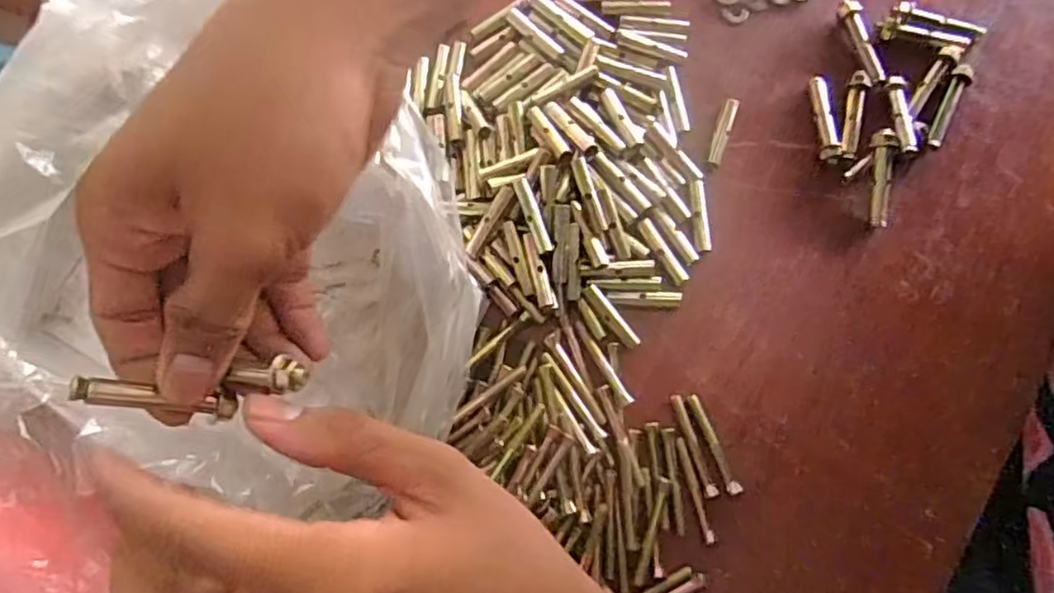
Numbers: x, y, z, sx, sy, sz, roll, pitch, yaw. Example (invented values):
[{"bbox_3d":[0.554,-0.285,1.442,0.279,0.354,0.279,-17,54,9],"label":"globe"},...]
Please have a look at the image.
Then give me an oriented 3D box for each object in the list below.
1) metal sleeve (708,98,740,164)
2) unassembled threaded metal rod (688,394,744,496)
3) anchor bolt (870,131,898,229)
[{"bbox_3d":[0.102,-0.086,0.341,0.008,0.005,0.036,21,80,5],"label":"metal sleeve"},{"bbox_3d":[0.089,0.069,0.312,0.006,0.004,0.048,-21,79,-3],"label":"unassembled threaded metal rod"},{"bbox_3d":[0.177,-0.059,0.329,0.010,0.006,0.047,-2,100,1],"label":"anchor bolt"}]

